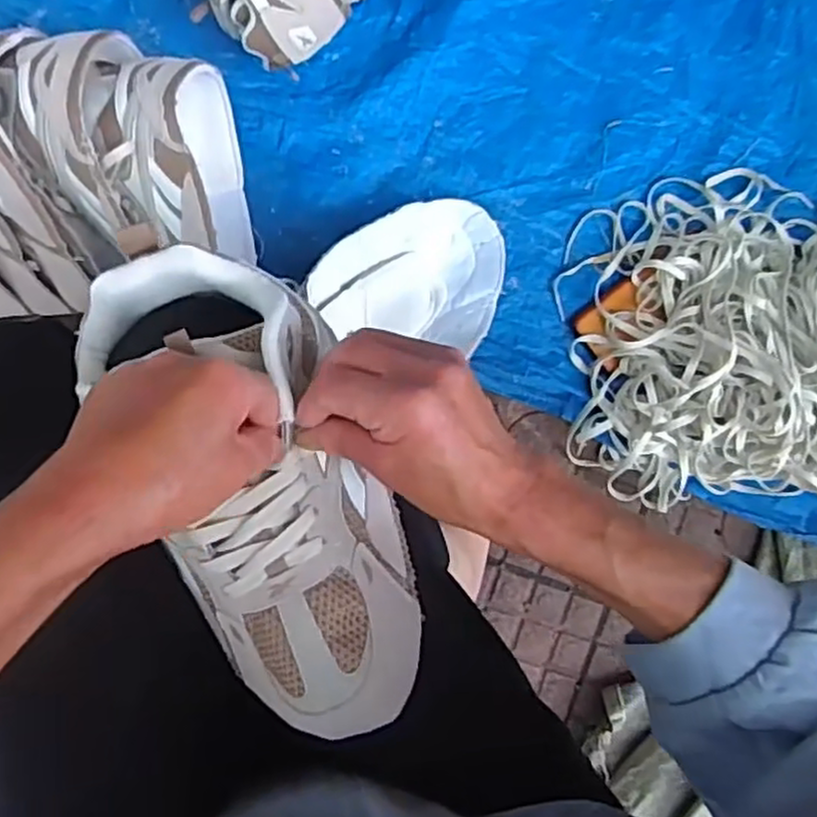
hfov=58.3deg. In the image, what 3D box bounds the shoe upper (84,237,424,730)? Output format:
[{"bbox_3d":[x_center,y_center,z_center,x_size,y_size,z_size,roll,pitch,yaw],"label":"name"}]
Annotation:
[{"bbox_3d":[-0.072,0.039,0.356,0.116,0.065,0.247,-22,88,-5],"label":"shoe upper"}]

